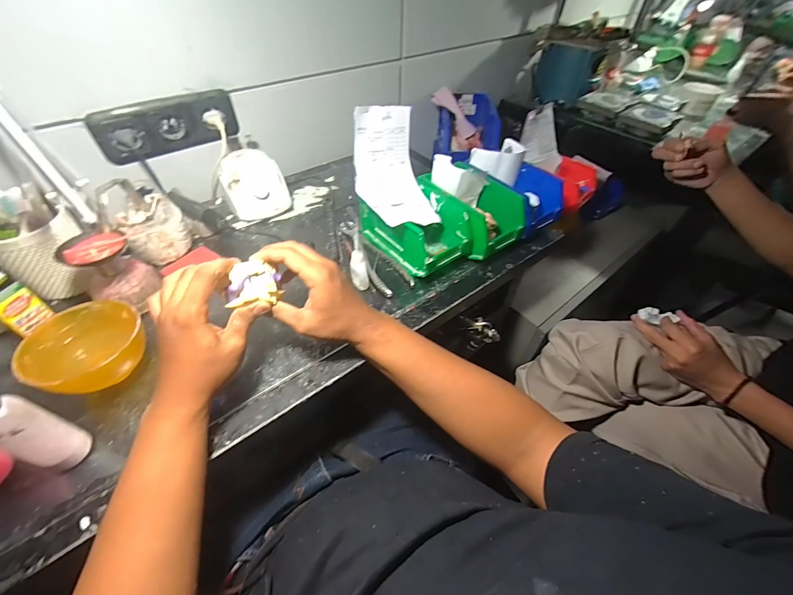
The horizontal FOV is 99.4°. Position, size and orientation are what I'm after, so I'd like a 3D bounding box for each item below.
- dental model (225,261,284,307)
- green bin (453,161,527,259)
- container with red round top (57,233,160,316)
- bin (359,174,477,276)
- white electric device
[{"bbox_3d":[-0.161,-0.016,0.374,0.057,0.030,0.043,-12,51,-14],"label":"dental model"},{"bbox_3d":[0.135,-0.144,0.580,0.102,0.086,0.147,-29,57,-25],"label":"green bin"},{"bbox_3d":[-0.367,-0.036,0.438,0.065,0.088,0.076,37,56,27],"label":"container with red round top"},{"bbox_3d":[0.036,-0.121,0.557,0.122,0.092,0.170,-24,55,-22],"label":"bin"},{"bbox_3d":[-0.267,-0.215,0.631,0.110,0.068,0.145,-22,55,-21],"label":"white electric device"}]

